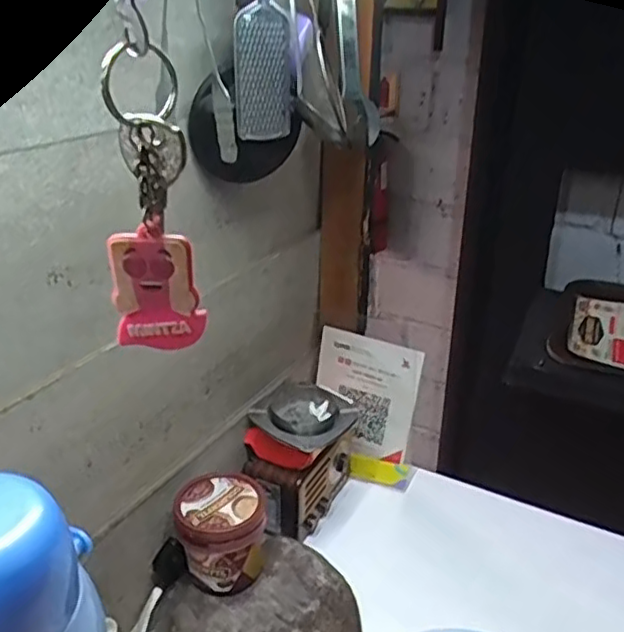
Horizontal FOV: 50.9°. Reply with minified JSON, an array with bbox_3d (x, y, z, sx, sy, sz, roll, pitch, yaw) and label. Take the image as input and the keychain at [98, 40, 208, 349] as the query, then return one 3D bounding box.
[{"bbox_3d":[-0.052,-0.034,0.208,0.029,0.095,0.006,5,26,7],"label":"keychain"}]

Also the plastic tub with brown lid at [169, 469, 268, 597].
[{"bbox_3d":[-0.095,0.234,0.695,0.093,0.095,0.089,1,26,0],"label":"plastic tub with brown lid"}]

